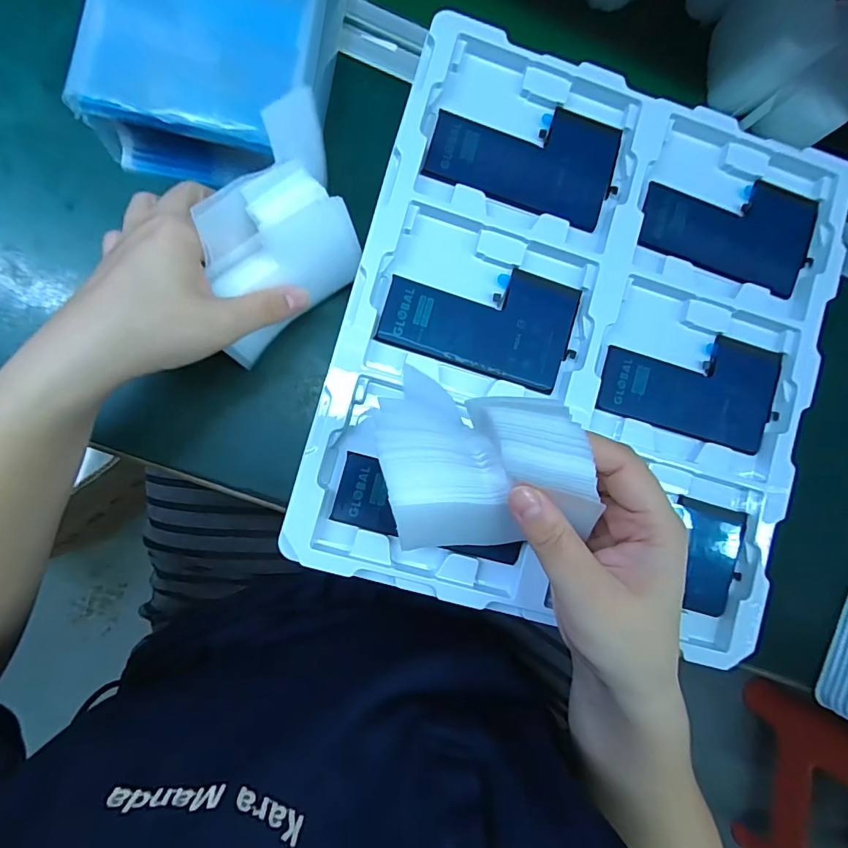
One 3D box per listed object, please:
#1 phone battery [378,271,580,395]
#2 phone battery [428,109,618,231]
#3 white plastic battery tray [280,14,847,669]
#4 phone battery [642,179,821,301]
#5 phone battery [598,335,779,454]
[{"bbox_3d":[0.034,-0.064,0.272,0.109,0.007,0.065,17,85,-6],"label":"phone battery"},{"bbox_3d":[0.060,-0.161,0.277,0.109,0.007,0.066,15,85,-6],"label":"phone battery"},{"bbox_3d":[0.097,-0.044,0.276,0.275,0.035,0.312,16,85,-6],"label":"white plastic battery tray"},{"bbox_3d":[0.192,-0.125,0.294,0.112,0.005,0.069,15,83,-8],"label":"phone battery"},{"bbox_3d":[0.164,-0.026,0.288,0.111,0.010,0.065,13,91,-11],"label":"phone battery"}]

